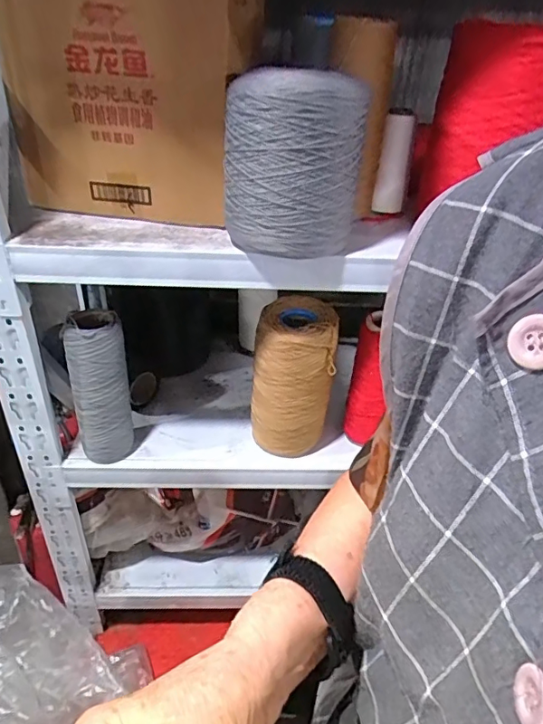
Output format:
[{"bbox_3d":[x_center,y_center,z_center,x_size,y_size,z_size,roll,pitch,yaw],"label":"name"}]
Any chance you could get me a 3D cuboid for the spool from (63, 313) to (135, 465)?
[{"bbox_3d":[-0.314,0.051,0.947,0.097,0.281,0.077,-11,37,-22],"label":"spool"}]

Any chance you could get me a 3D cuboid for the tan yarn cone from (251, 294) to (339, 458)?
[{"bbox_3d":[0.036,0.046,0.989,0.141,0.307,0.114,-2,35,-10],"label":"tan yarn cone"}]

